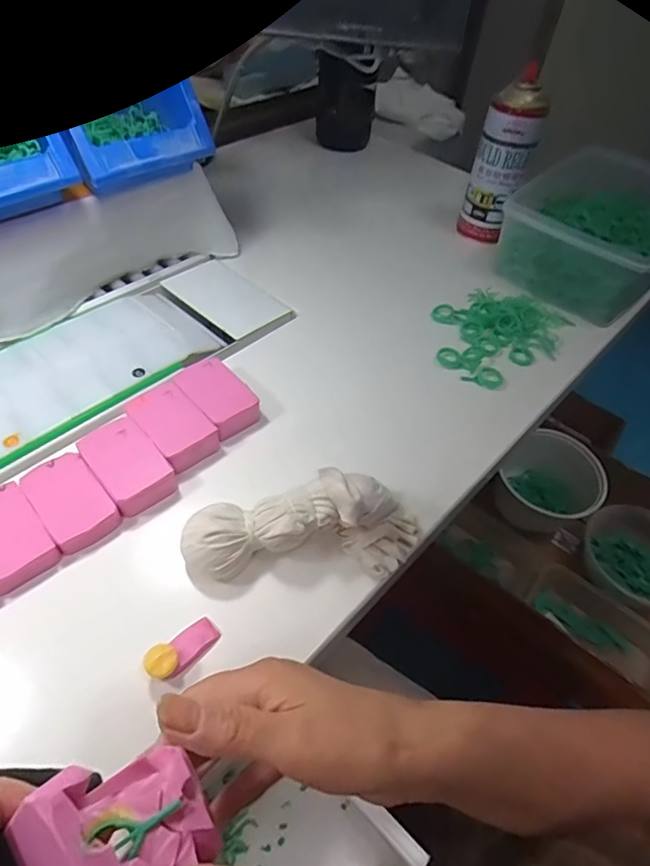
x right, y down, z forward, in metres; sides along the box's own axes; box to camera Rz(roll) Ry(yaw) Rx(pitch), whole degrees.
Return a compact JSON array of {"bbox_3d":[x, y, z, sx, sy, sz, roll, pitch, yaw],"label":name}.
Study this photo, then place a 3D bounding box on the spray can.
[{"bbox_3d":[0.206,-0.305,0.626,0.062,0.194,0.062,15,50,7],"label":"spray can"}]

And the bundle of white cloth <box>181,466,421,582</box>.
[{"bbox_3d":[-0.015,0.061,0.359,0.161,0.056,0.061,-1,50,-7],"label":"bundle of white cloth"}]

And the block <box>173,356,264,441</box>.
[{"bbox_3d":[-0.092,-0.030,0.448,0.047,0.024,0.073,-34,61,-29],"label":"block"}]

